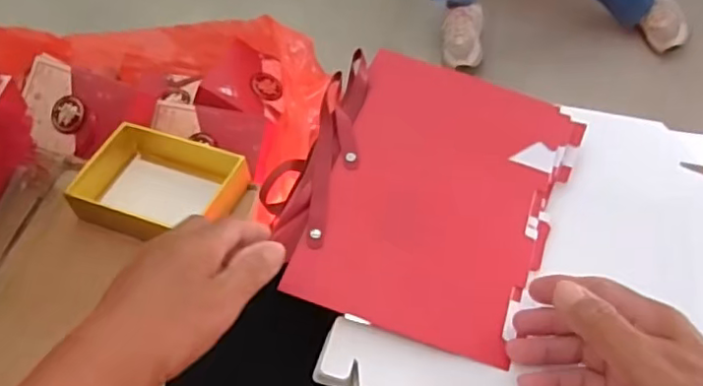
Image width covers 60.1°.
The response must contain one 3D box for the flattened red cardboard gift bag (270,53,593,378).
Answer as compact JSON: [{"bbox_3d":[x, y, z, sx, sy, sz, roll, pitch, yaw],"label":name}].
[{"bbox_3d":[0.057,-0.010,0.484,0.202,0.010,0.249,24,60,9],"label":"flattened red cardboard gift bag"}]

